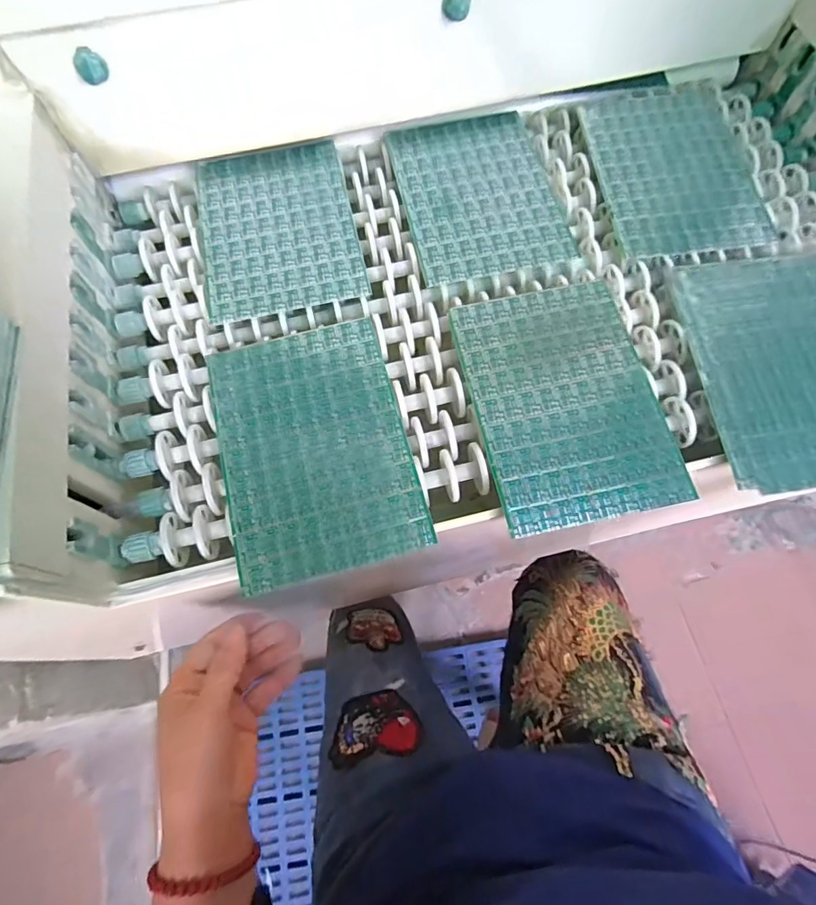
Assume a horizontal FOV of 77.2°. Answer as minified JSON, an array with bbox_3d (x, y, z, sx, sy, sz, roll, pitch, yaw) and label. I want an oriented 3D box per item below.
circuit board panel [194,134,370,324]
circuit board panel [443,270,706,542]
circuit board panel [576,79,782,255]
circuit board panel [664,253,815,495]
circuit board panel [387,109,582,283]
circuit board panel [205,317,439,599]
[{"bbox_3d":[-0.122,-0.215,0.475,0.138,0.004,0.197,-13,68,-3],"label":"circuit board panel"},{"bbox_3d":[0.121,-0.044,0.399,0.138,0.005,0.198,-11,68,-3],"label":"circuit board panel"},{"bbox_3d":[0.257,-0.283,0.497,0.148,0.010,0.221,-6,68,-1],"label":"circuit board panel"},{"bbox_3d":[0.312,-0.073,0.407,0.155,0.010,0.203,-6,69,1],"label":"circuit board panel"},{"bbox_3d":[0.064,-0.251,0.488,0.139,0.006,0.197,-12,68,-3],"label":"circuit board panel"},{"bbox_3d":[-0.072,-0.007,0.392,0.139,0.005,0.198,-15,68,-4],"label":"circuit board panel"}]

